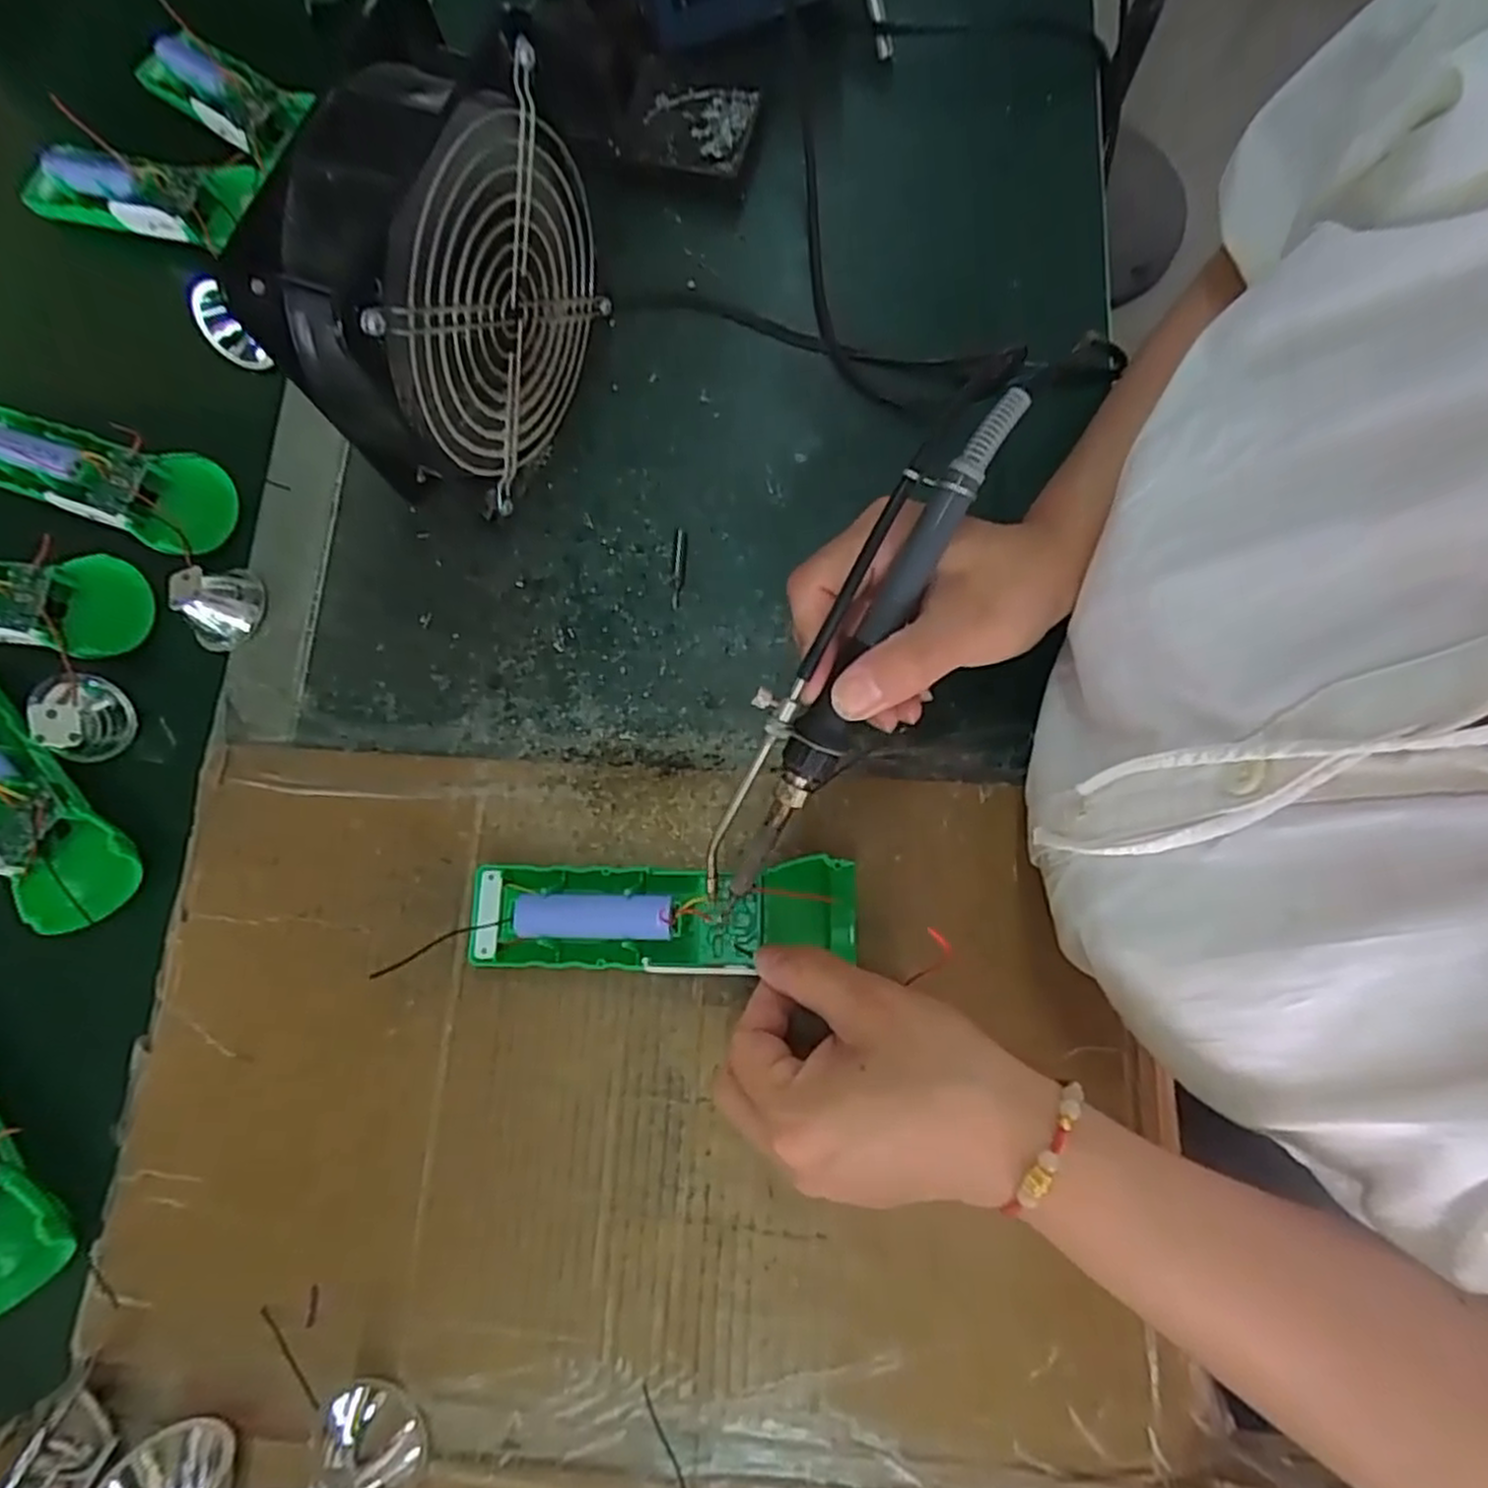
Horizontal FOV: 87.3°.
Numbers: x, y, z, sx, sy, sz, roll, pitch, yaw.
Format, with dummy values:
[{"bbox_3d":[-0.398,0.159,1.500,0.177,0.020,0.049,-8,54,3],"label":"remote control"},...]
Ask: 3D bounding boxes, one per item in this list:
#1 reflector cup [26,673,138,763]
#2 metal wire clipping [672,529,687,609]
[{"bbox_3d":[-0.314,-0.014,0.369,0.026,0.039,0.035,-9,77,2],"label":"reflector cup"},{"bbox_3d":[-0.032,-0.085,0.377,0.007,0.004,0.039,1,77,5],"label":"metal wire clipping"}]

